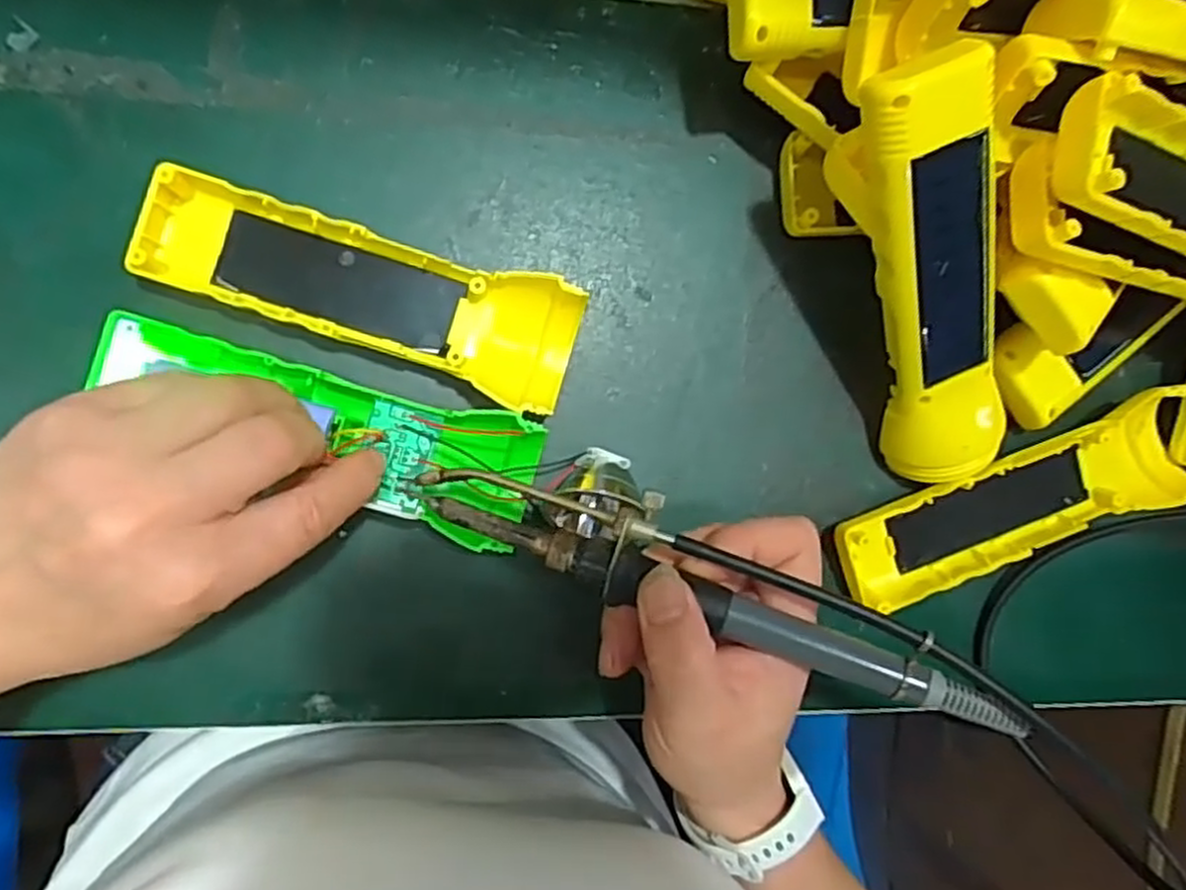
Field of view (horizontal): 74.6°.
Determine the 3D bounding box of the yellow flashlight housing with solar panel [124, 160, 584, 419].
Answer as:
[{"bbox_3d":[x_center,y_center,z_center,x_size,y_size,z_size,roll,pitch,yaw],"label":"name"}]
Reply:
[{"bbox_3d":[-0.087,-0.058,0.298,0.163,0.026,0.047,17,90,-10],"label":"yellow flashlight housing with solar panel"}]

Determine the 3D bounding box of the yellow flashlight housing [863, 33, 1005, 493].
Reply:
[{"bbox_3d":[0.129,-0.056,0.288,0.041,0.024,0.162,-25,124,-6],"label":"yellow flashlight housing"}]

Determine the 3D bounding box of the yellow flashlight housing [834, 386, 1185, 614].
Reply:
[{"bbox_3d":[0.183,0.026,0.337,0.160,0.024,0.046,-22,96,-8],"label":"yellow flashlight housing"}]

